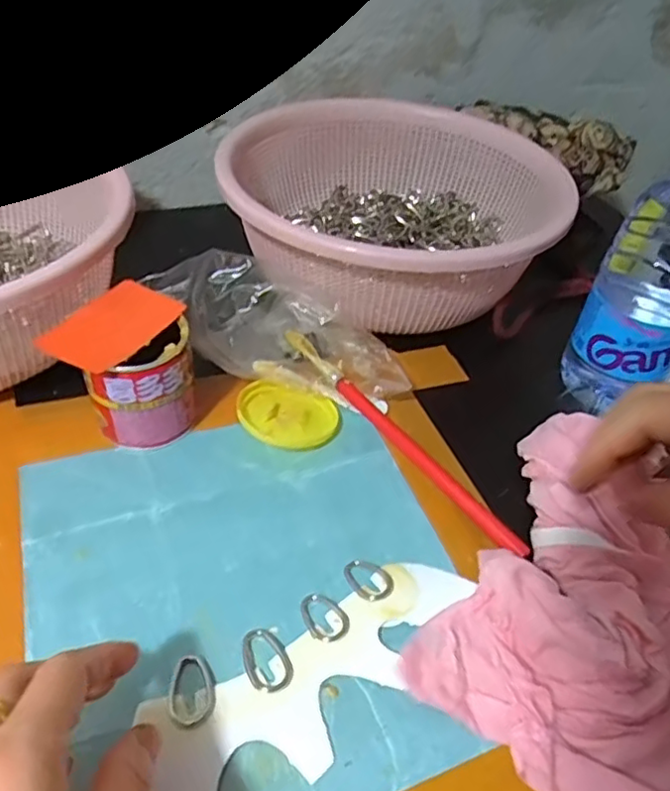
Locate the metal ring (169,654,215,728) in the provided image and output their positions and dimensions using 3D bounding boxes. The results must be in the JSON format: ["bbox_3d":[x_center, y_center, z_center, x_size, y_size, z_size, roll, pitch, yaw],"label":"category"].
[{"bbox_3d":[-0.067,0.137,0.290,0.021,0.004,0.032,-11,47,-16],"label":"metal ring"}]

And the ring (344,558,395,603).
[{"bbox_3d":[0.018,0.099,0.339,0.020,0.004,0.029,-27,53,-28],"label":"ring"}]

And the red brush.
[{"bbox_3d":[0.039,0.021,0.403,0.015,0.016,0.215,-29,54,-30],"label":"red brush"}]

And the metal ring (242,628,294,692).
[{"bbox_3d":[-0.034,0.128,0.304,0.021,0.004,0.033,-19,49,-22],"label":"metal ring"}]

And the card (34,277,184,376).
[{"bbox_3d":[-0.132,-0.043,0.373,0.047,0.004,0.079,27,47,11],"label":"card"}]

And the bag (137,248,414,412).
[{"bbox_3d":[-0.038,-0.044,0.444,0.185,0.051,0.078,25,46,-3],"label":"bag"}]

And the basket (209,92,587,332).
[{"bbox_3d":[0.046,-0.157,0.524,0.266,0.095,0.240,-2,45,-7],"label":"basket"}]

